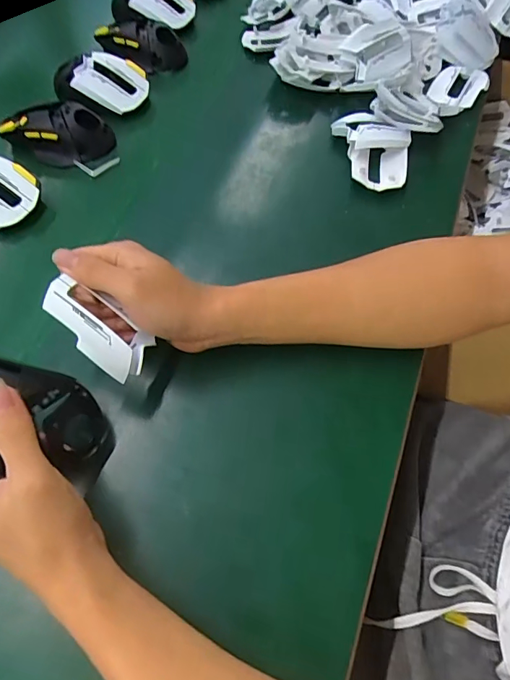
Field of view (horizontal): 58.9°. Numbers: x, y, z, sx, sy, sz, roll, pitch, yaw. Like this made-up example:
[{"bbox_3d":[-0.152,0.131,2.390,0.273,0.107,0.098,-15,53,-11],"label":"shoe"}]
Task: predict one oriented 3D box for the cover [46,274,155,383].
[{"bbox_3d":[-0.109,-0.009,0.311,0.081,0.016,0.040,44,67,-12],"label":"cover"}]

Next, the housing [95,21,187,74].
[{"bbox_3d":[-0.146,-0.363,0.558,0.110,0.034,0.049,13,64,5],"label":"housing"}]

